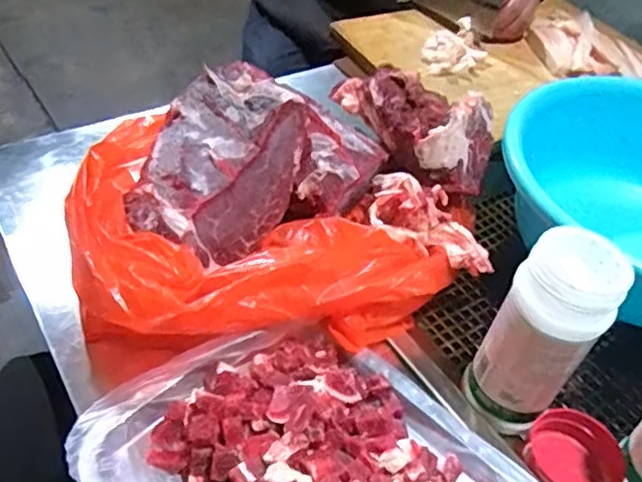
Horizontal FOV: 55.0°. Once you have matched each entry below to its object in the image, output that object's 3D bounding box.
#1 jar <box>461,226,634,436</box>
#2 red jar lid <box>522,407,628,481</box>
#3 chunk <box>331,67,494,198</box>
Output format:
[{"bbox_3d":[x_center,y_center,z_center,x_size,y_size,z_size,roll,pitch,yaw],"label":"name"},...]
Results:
[{"bbox_3d":[0.152,0.065,0.425,0.064,0.147,0.060,4,44,-3],"label":"jar"},{"bbox_3d":[0.180,0.157,0.442,0.066,0.028,0.063,4,44,-3],"label":"red jar lid"},{"bbox_3d":[0.097,-0.114,0.583,0.105,0.069,0.151,-18,49,-23],"label":"chunk"}]

